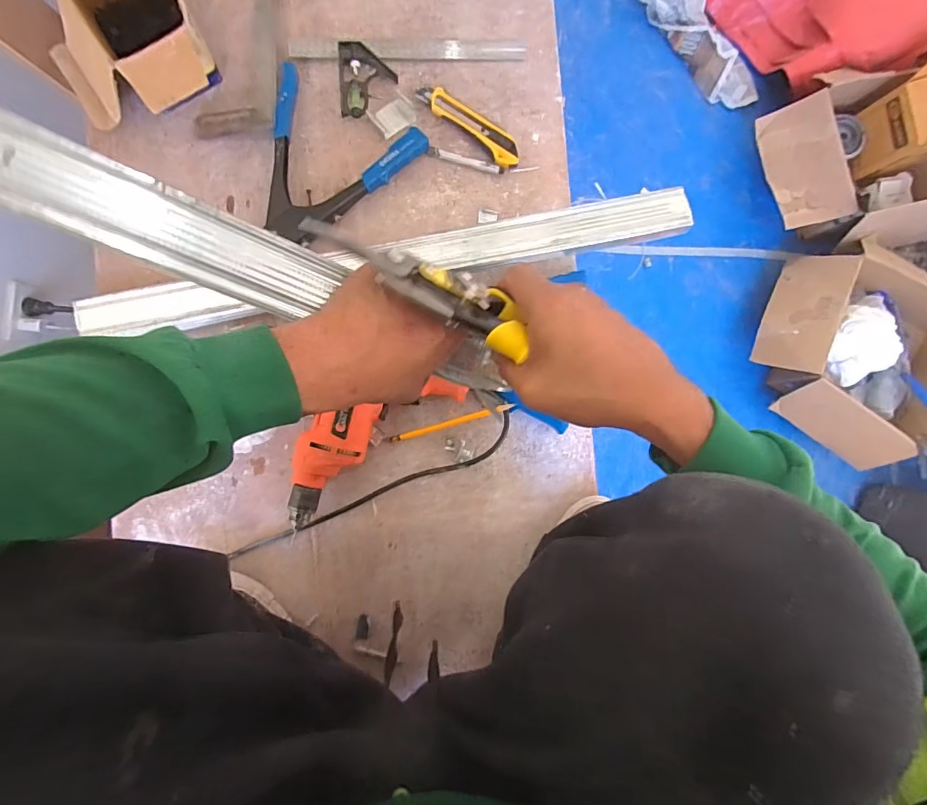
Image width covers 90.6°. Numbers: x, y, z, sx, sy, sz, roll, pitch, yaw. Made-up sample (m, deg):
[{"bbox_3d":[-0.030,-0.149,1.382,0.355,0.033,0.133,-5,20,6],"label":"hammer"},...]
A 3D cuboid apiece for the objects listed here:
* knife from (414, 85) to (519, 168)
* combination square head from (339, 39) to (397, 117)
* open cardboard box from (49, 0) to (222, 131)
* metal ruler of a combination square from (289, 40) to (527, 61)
[{"bbox_3d":[0.008,-0.352,0.581,0.149,0.020,0.032,35,87,-4],"label":"knife"},{"bbox_3d":[-0.120,-0.405,0.578,0.069,0.014,0.088,-1,90,-5],"label":"combination square head"},{"bbox_3d":[-0.387,-0.410,0.509,0.159,0.093,0.202,-32,93,-4],"label":"open cardboard box"},{"bbox_3d":[-0.067,-0.448,0.582,0.293,0.006,0.025,-4,90,-5],"label":"metal ruler of a combination square"}]

